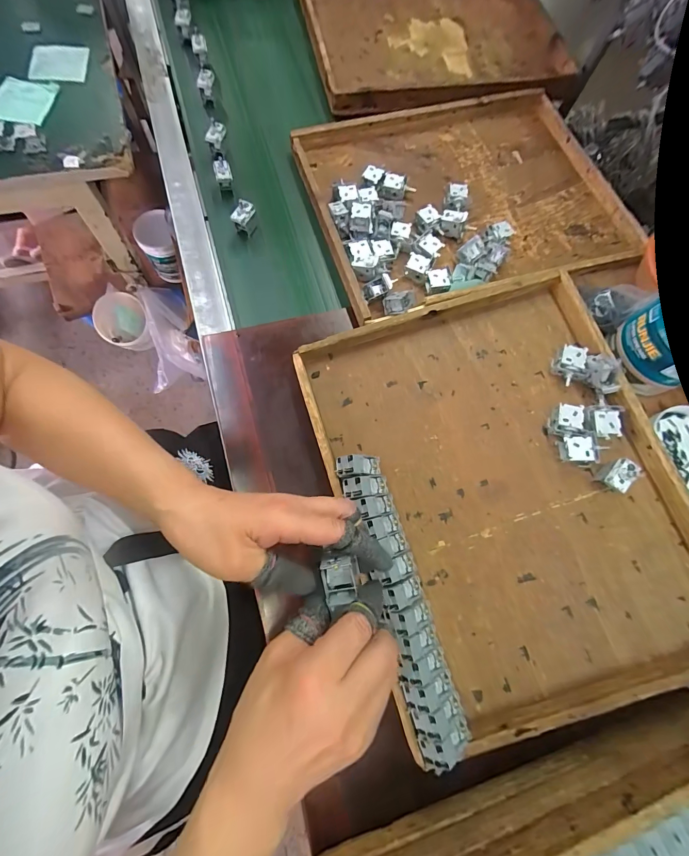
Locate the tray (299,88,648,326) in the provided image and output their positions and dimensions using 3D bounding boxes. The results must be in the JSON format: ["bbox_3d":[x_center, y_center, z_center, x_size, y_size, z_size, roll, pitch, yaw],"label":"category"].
[{"bbox_3d":[0.200,-0.389,0.588,0.489,0.071,0.393,-16,75,-9],"label":"tray"}]

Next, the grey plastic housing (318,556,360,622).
[{"bbox_3d":[-0.003,0.114,0.264,0.026,0.015,0.033,-11,77,-2],"label":"grey plastic housing"}]

